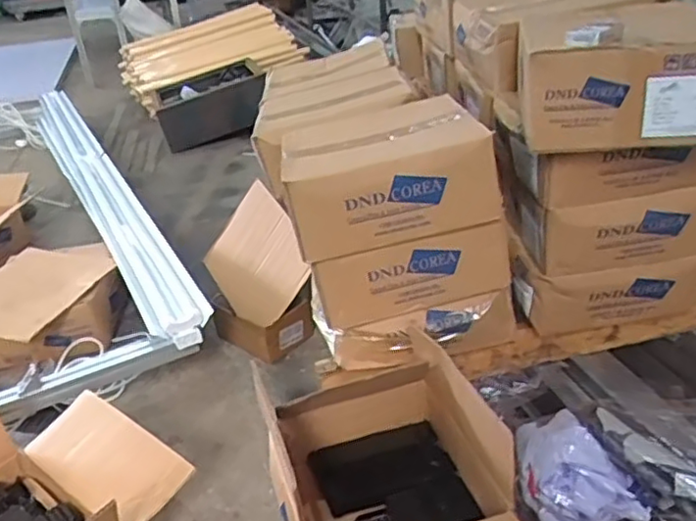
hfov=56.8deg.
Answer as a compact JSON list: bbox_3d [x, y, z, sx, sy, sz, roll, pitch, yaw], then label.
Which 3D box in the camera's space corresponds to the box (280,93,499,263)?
[{"bbox_3d":[0.055,-0.147,1.059,0.304,0.157,0.280,-7,28,-4],"label":"box"}]

